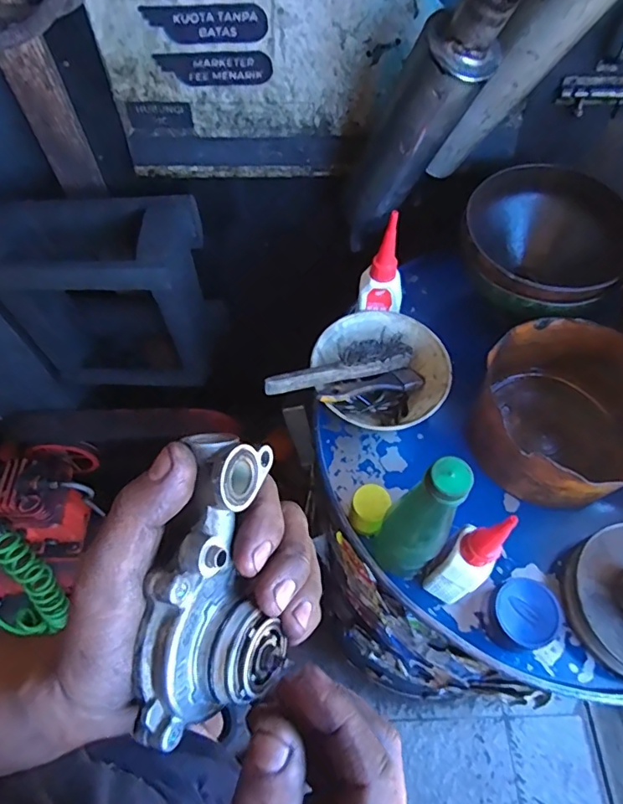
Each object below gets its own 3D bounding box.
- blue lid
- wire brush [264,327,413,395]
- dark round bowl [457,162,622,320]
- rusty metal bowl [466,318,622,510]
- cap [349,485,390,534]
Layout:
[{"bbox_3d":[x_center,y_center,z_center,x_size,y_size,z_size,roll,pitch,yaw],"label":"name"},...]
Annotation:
[{"bbox_3d":[0.199,0.201,0.479,0.061,0.049,0.060,5,61,4],"label":"blue lid"},{"bbox_3d":[0.031,-0.042,0.566,0.185,0.033,0.039,-18,61,-26],"label":"wire brush"},{"bbox_3d":[0.268,-0.180,0.616,0.181,0.095,0.182,0,60,0],"label":"dark round bowl"},{"bbox_3d":[0.266,0.014,0.558,0.168,0.106,0.189,21,63,12],"label":"rusty metal bowl"},{"bbox_3d":[0.059,0.110,0.516,0.035,0.042,0.043,24,63,14],"label":"cap"}]

